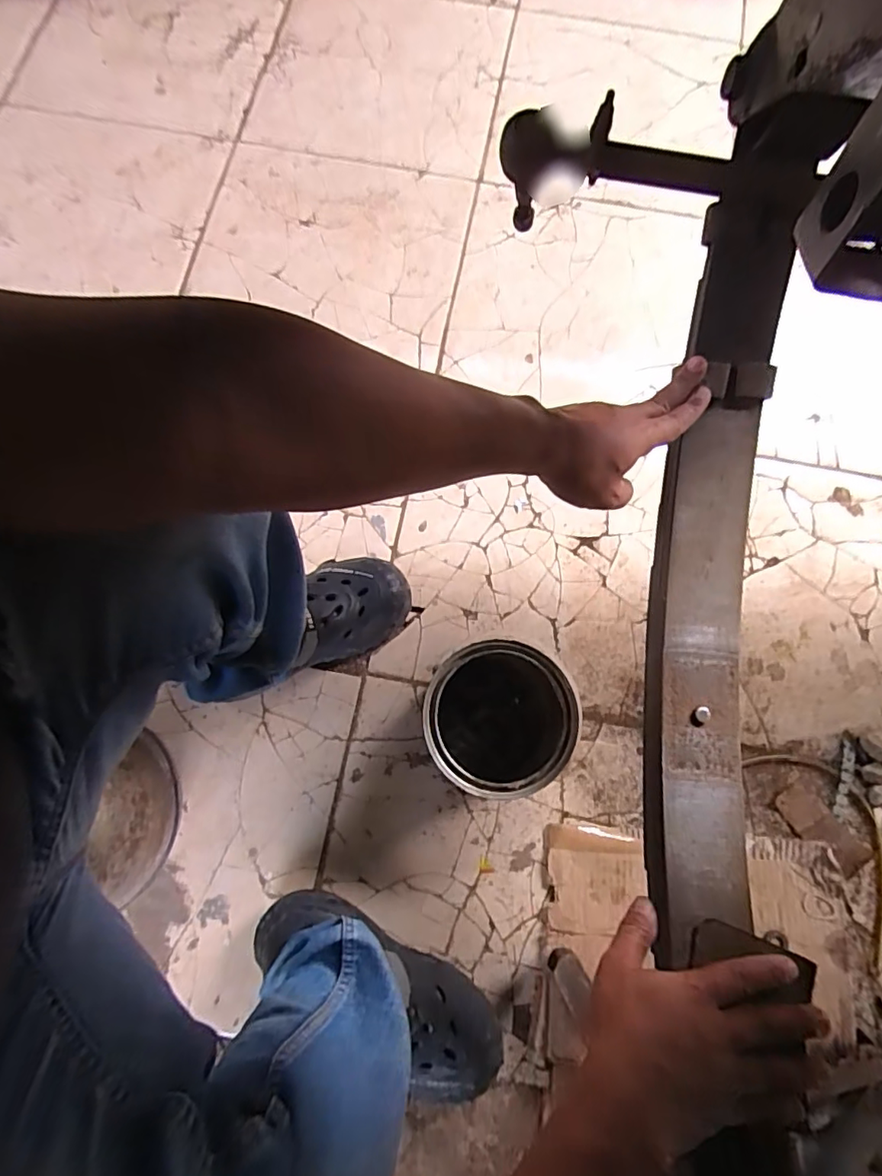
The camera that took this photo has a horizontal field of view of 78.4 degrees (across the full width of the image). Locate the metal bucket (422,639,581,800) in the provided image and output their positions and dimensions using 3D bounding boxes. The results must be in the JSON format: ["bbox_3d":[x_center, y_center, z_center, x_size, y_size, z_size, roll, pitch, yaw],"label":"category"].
[{"bbox_3d":[0.061,0.146,0.612,0.151,0.158,0.144,-2,76,-1],"label":"metal bucket"}]

